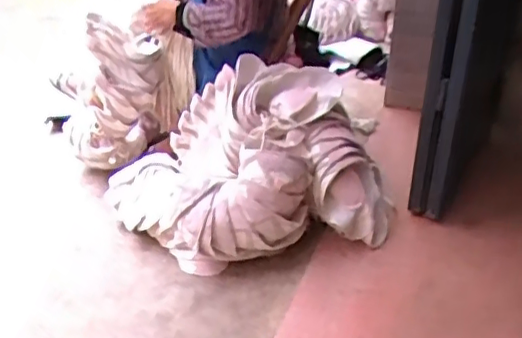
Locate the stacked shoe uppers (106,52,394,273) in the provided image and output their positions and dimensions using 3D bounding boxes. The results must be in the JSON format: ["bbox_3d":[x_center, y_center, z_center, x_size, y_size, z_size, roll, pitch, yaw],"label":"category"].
[{"bbox_3d":[-0.021,-0.016,1.505,0.604,0.361,0.513,-18,35,-27],"label":"stacked shoe uppers"}]

